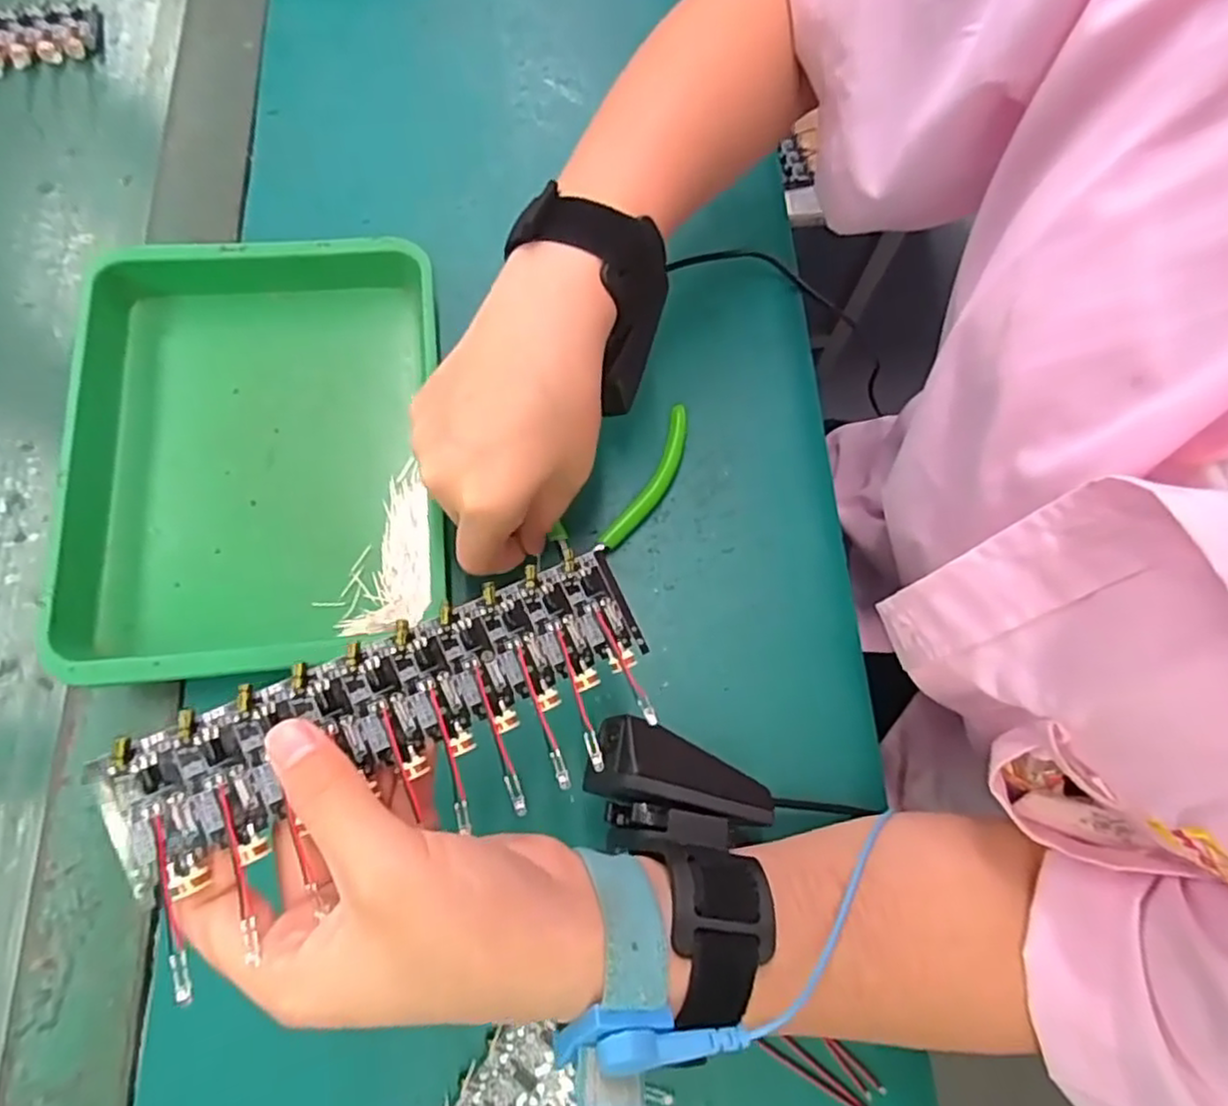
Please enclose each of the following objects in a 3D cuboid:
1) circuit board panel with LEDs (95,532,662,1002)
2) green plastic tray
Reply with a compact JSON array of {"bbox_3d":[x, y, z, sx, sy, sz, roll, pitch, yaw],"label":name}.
[{"bbox_3d":[-0.059,0.054,0.219,0.161,0.007,0.066,-25,84,-26],"label":"circuit board panel with LEDs"},{"bbox_3d":[-0.169,-0.049,0.331,0.168,0.033,0.210,-5,73,-3],"label":"green plastic tray"}]

